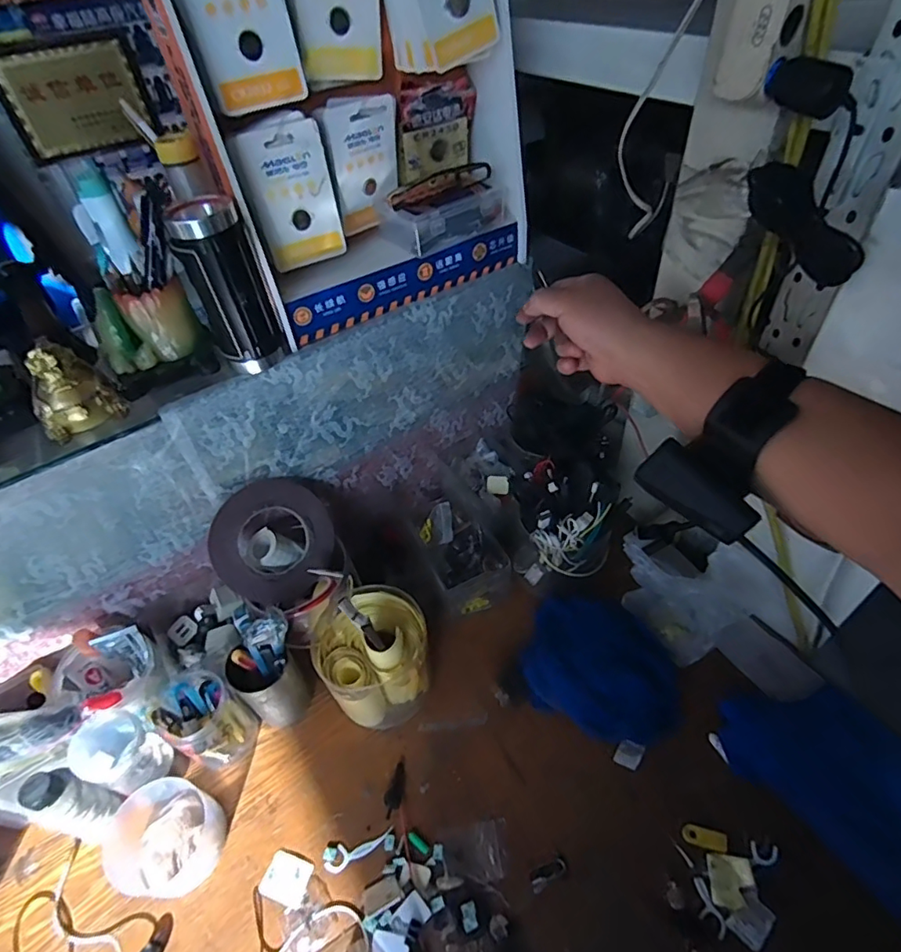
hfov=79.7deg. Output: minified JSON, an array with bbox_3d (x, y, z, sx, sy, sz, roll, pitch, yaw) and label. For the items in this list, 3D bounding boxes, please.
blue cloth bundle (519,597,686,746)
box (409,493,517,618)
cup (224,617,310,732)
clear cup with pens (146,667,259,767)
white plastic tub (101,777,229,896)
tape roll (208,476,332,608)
[{"bbox_3d":[0.177,0.222,0.634,0.178,0.045,0.143,15,50,19],"label":"blue cloth bundle"},{"bbox_3d":[0.017,0.099,0.725,0.107,0.077,0.144,-20,48,-13],"label":"box"},{"bbox_3d":[-0.204,0.220,0.605,0.059,0.165,0.073,32,57,30],"label":"cup"},{"bbox_3d":[-0.261,0.266,0.588,0.063,0.116,0.069,-3,47,3],"label":"clear cup with pens"},{"bbox_3d":[-0.293,0.366,0.550,0.108,0.053,0.093,3,47,8],"label":"white plastic tub"},{"bbox_3d":[-0.204,0.081,0.636,0.134,0.146,0.022,-34,12,-22],"label":"tape roll"}]

